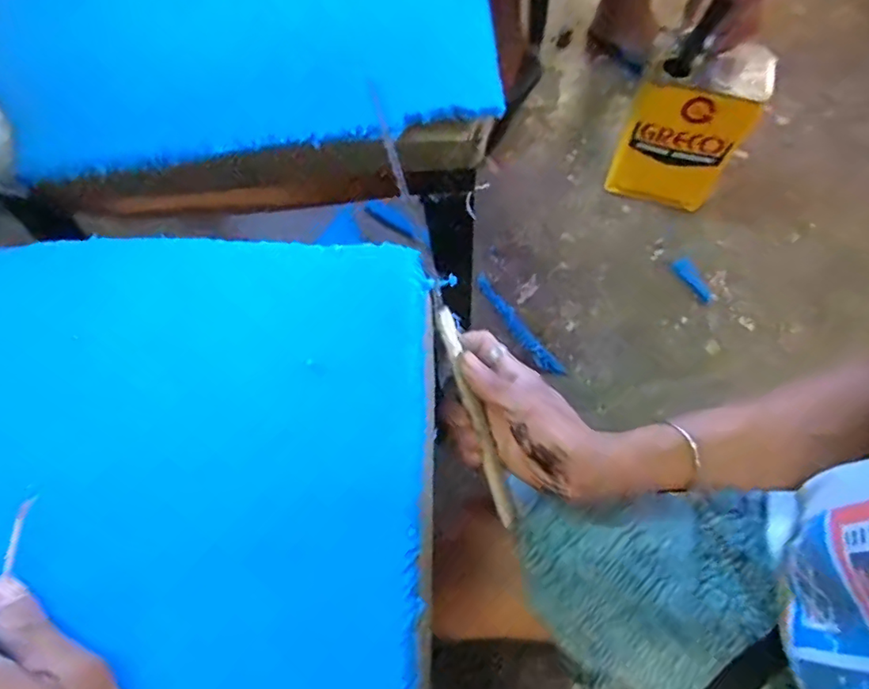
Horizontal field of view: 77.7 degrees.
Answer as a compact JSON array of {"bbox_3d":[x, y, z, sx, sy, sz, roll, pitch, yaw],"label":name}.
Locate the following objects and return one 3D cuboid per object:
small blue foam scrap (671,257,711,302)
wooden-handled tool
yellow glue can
[{"bbox_3d":[0.405,-0.101,0.843,0.029,0.012,0.076,-30,69,-9],"label":"small blue foam scrap"},{"bbox_3d":[0.028,0.047,0.376,0.014,0.022,0.175,-20,104,-5],"label":"wooden-handled tool"},{"bbox_3d":[0.375,-0.327,0.816,0.159,0.235,0.110,17,69,10],"label":"yellow glue can"}]

